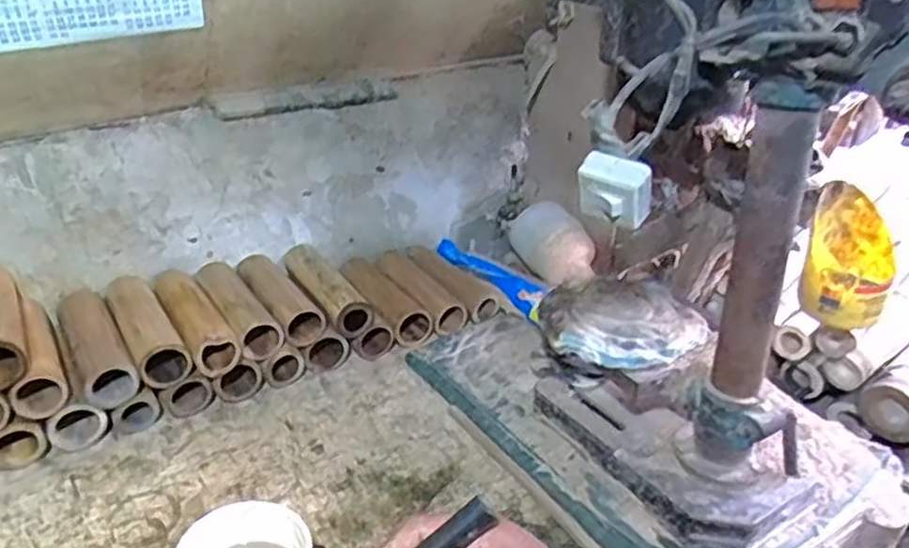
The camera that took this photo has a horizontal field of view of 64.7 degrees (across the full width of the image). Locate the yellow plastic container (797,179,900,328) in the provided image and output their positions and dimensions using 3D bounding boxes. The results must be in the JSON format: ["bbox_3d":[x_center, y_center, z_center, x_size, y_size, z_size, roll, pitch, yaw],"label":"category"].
[{"bbox_3d":[0.448,-0.017,0.816,0.095,0.133,0.096,17,34,24],"label":"yellow plastic container"}]

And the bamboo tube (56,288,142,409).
[{"bbox_3d":[-0.414,0.080,0.826,0.051,0.045,0.181,-19,37,-31],"label":"bamboo tube"}]

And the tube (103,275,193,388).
[{"bbox_3d":[-0.364,0.063,0.845,0.055,0.054,0.182,-18,36,-30],"label":"tube"}]

